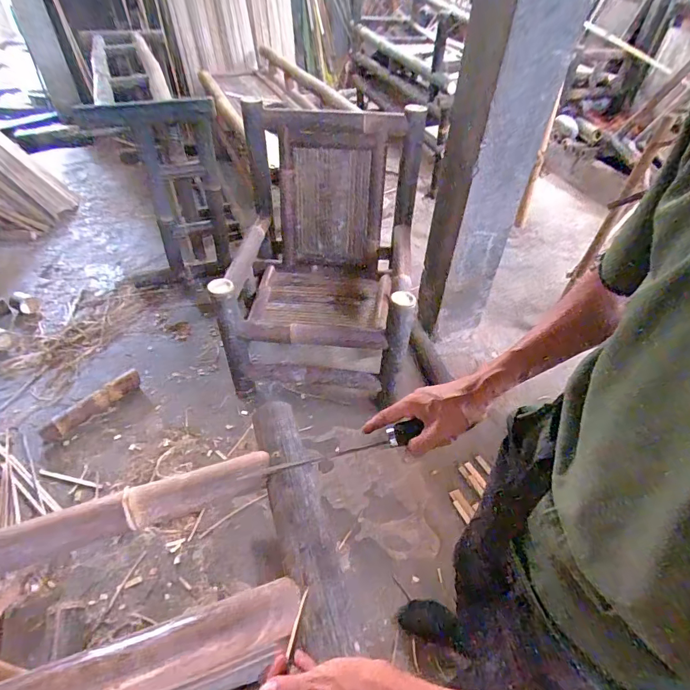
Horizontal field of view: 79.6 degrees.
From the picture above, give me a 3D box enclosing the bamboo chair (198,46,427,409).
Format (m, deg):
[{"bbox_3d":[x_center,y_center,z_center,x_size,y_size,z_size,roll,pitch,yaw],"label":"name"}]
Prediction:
[{"bbox_3d":[-0.077,-0.342,1.532,0.642,0.792,0.735,5,45,2],"label":"bamboo chair"}]

